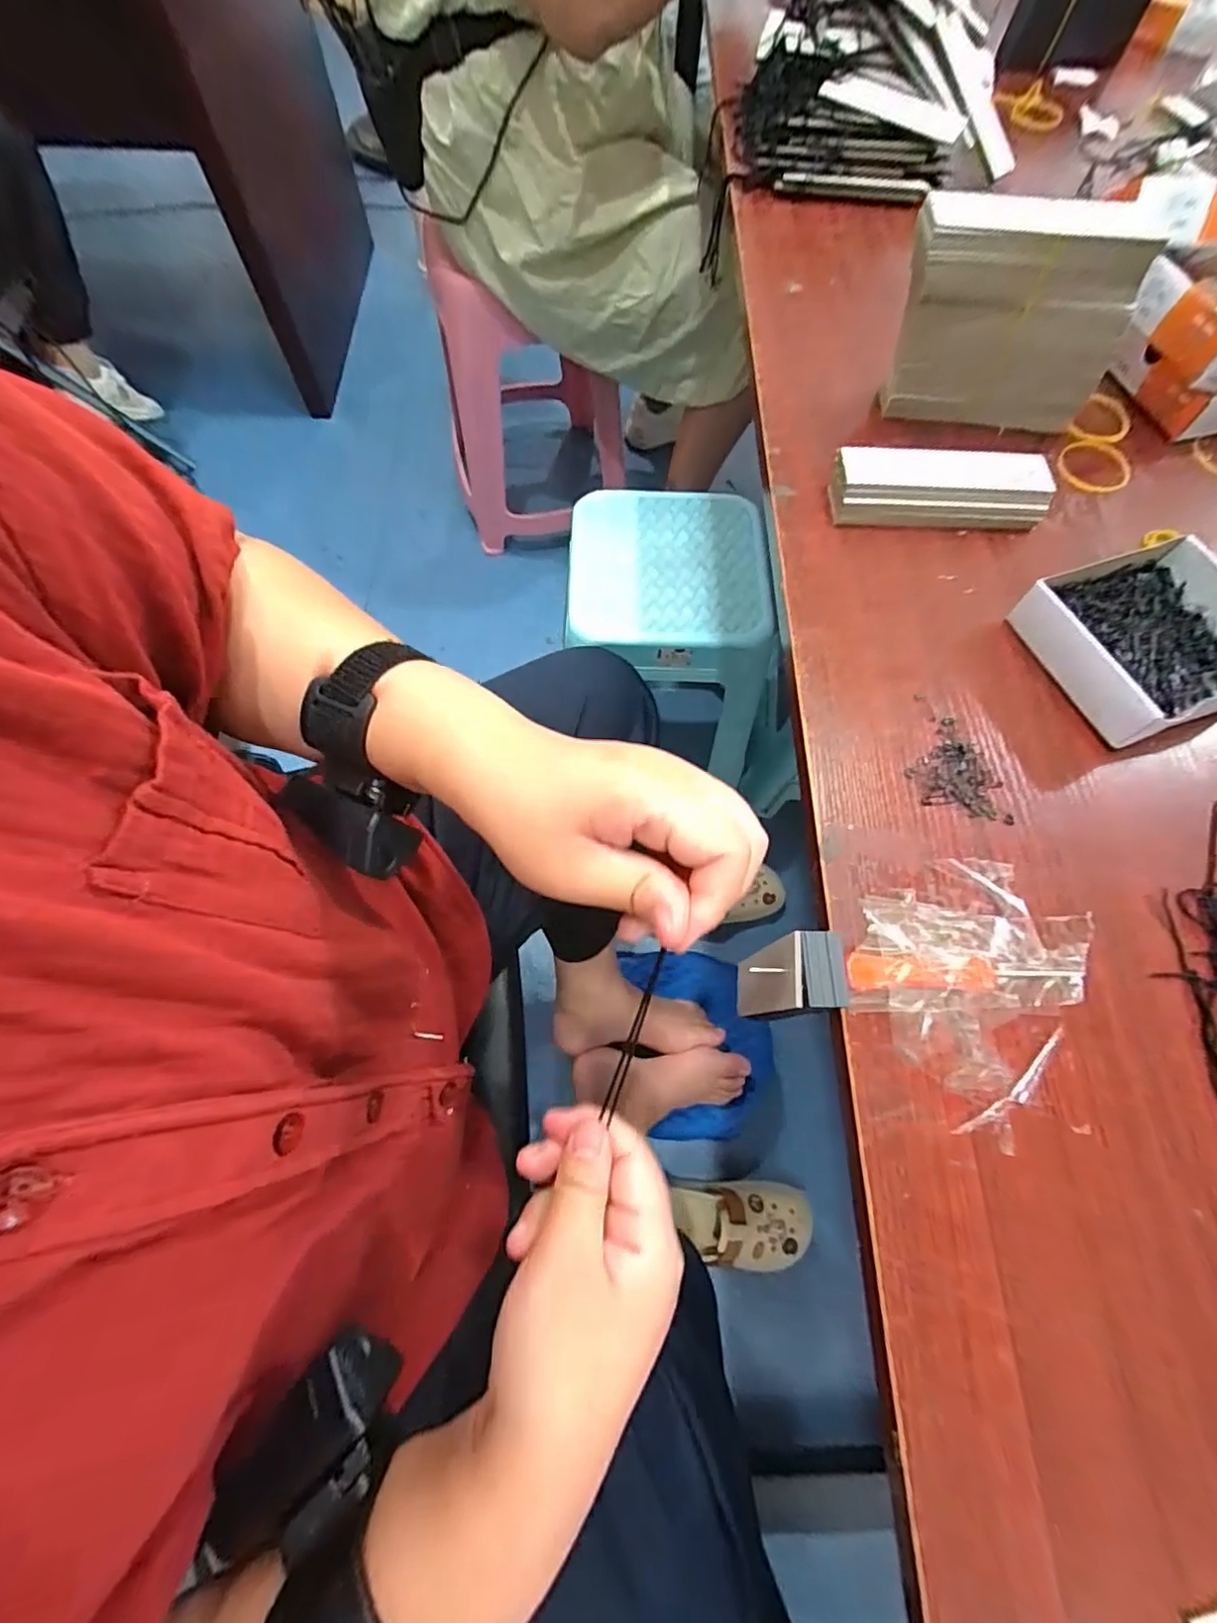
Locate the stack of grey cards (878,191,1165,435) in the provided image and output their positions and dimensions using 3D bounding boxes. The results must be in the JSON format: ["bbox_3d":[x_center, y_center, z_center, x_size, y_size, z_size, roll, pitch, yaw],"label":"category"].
[{"bbox_3d":[0.242,-0.298,0.357,0.135,0.112,0.035,3,67,-1],"label":"stack of grey cards"}]

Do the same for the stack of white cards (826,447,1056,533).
[{"bbox_3d":[0.202,-0.195,0.358,0.127,0.027,0.038,3,67,-1],"label":"stack of white cards"}]

